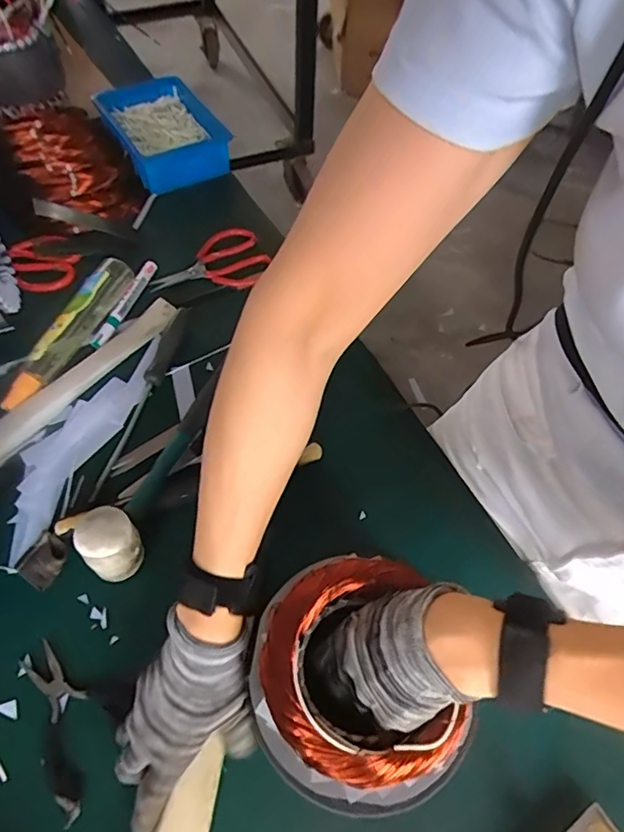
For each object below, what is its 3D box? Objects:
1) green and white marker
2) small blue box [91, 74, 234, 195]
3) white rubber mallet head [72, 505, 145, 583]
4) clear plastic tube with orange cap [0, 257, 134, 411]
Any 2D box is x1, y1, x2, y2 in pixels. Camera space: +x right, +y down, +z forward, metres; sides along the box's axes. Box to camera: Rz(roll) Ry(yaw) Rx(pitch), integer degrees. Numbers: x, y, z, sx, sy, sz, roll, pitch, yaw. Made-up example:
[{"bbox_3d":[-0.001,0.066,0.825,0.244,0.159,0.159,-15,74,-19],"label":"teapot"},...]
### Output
[{"bbox_3d":[-0.229,-0.141,0.648,0.019,0.013,0.145,17,61,7],"label":"green and white marker"},{"bbox_3d":[-0.244,-0.460,0.838,0.156,0.062,0.244,-29,65,-17],"label":"small blue box"},{"bbox_3d":[-0.178,0.115,0.473,0.046,0.074,0.044,1,60,-2],"label":"white rubber mallet head"},{"bbox_3d":[-0.280,-0.097,0.609,0.042,0.040,0.218,20,61,9],"label":"clear plastic tube with orange cap"}]

